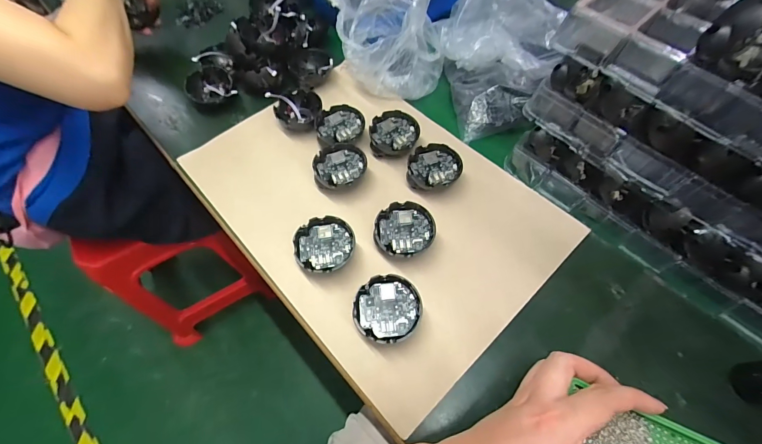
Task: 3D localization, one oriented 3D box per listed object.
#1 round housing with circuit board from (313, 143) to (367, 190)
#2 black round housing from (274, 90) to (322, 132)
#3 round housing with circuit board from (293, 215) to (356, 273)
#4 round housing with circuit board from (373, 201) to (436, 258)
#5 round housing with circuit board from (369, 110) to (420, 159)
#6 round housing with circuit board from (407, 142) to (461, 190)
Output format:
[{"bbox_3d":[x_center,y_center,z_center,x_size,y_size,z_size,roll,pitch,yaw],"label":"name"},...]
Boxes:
[{"bbox_3d":[-0.055,-0.072,0.464,0.070,0.035,0.067,0,60,0],"label":"round housing with circuit board"},{"bbox_3d":[-0.126,-0.171,0.508,0.064,0.029,0.059,0,60,0],"label":"black round housing"},{"bbox_3d":[-0.067,0.033,0.408,0.069,0.036,0.069,0,60,0],"label":"round housing with circuit board"},{"bbox_3d":[0.028,0.014,0.408,0.071,0.035,0.066,0,60,0],"label":"round housing with circuit board"},{"bbox_3d":[0.020,-0.125,0.487,0.067,0.031,0.069,0,60,0],"label":"round housing with circuit board"},{"bbox_3d":[0.071,-0.069,0.452,0.067,0.031,0.068,0,60,0],"label":"round housing with circuit board"}]

